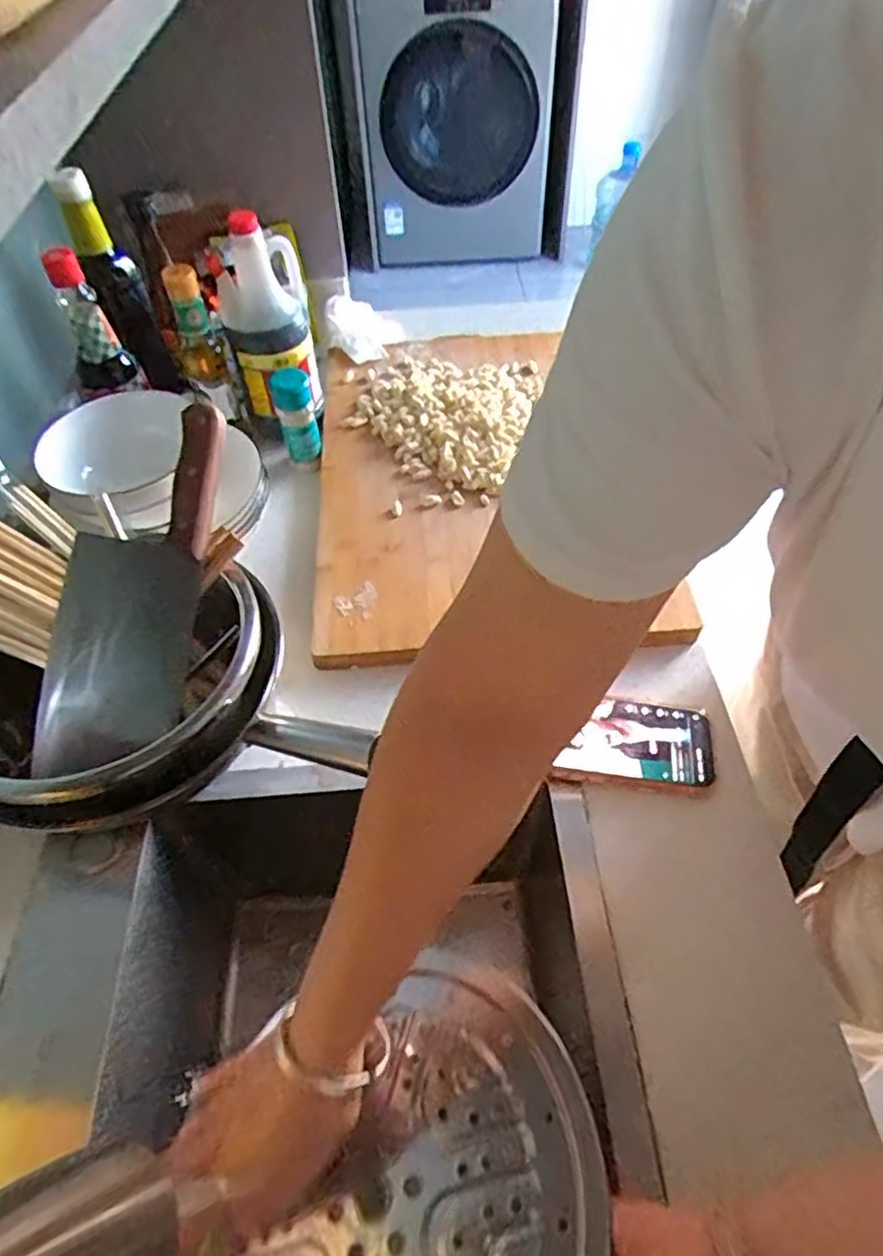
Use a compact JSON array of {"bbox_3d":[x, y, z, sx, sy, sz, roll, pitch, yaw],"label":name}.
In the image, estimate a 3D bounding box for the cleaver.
[{"bbox_3d":[-0.236,-0.027,0.542,0.096,0.024,0.287,12,95,-18],"label":"cleaver"}]

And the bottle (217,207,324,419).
[{"bbox_3d":[-0.174,-0.308,0.733,0.095,0.193,0.077,-30,57,-19],"label":"bottle"}]

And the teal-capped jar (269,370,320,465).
[{"bbox_3d":[-0.153,-0.226,0.743,0.040,0.080,0.050,-16,53,-10],"label":"teal-capped jar"}]

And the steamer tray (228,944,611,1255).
[{"bbox_3d":[-0.034,0.309,0.364,0.238,0.017,0.220,-27,39,10],"label":"steamer tray"}]

